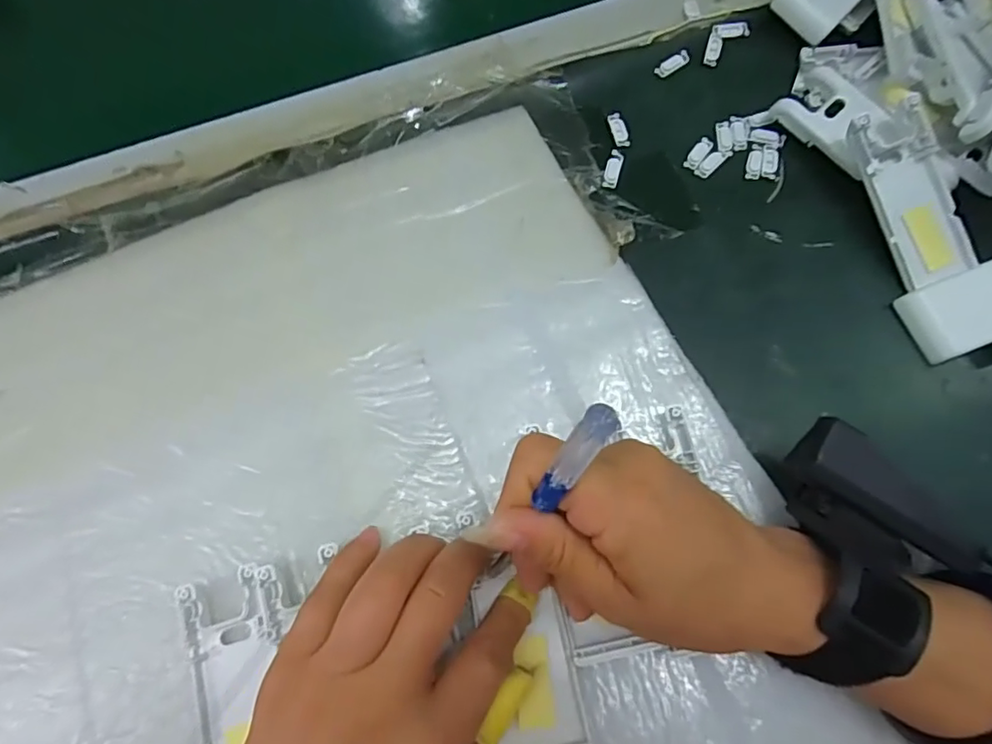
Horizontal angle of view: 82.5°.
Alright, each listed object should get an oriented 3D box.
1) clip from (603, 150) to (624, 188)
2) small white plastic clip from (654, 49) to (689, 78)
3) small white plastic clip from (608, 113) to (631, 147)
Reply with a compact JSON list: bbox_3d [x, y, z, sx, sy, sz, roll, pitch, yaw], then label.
[{"bbox_3d":[0.070,-0.120,0.334,0.009,0.005,0.024,14,70,8],"label":"clip"},{"bbox_3d":[0.111,-0.193,0.355,0.025,0.004,0.010,-32,71,-9],"label":"small white plastic clip"},{"bbox_3d":[0.074,-0.147,0.340,0.008,0.004,0.023,-15,69,-3],"label":"small white plastic clip"}]

